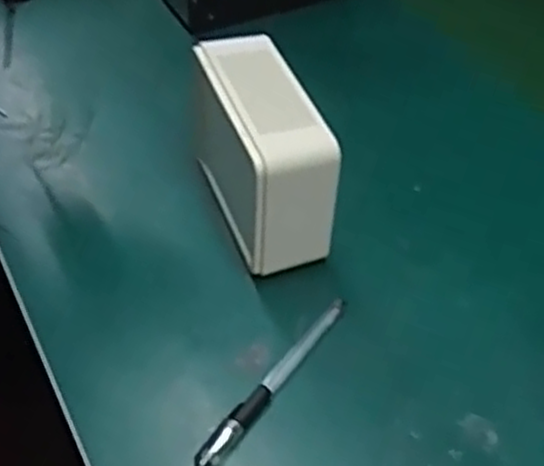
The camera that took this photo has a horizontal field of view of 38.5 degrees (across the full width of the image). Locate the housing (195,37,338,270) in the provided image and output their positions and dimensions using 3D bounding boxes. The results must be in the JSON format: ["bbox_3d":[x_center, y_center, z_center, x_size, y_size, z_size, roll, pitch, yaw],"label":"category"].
[{"bbox_3d":[-0.009,-0.054,0.532,0.056,0.103,0.137,-13,47,-15],"label":"housing"}]

